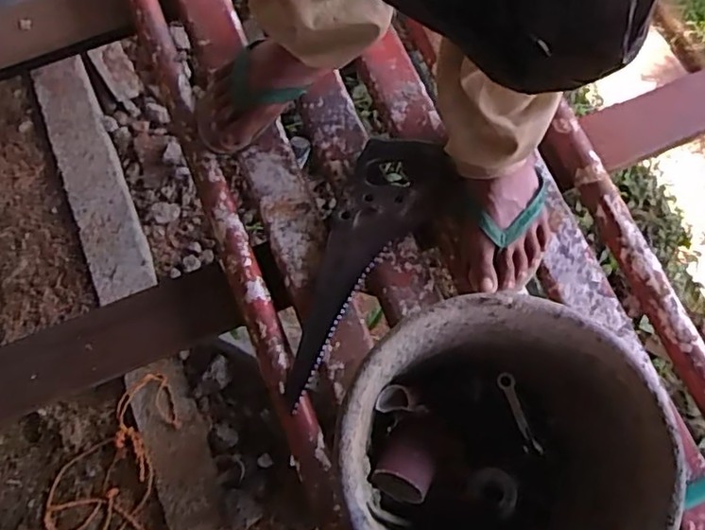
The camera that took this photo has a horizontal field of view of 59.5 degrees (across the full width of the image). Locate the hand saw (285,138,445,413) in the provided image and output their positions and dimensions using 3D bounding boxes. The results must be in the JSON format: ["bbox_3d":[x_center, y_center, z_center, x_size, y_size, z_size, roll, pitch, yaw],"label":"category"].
[{"bbox_3d":[-0.005,-0.015,0.745,0.103,0.032,0.361,29,73,8],"label":"hand saw"}]

